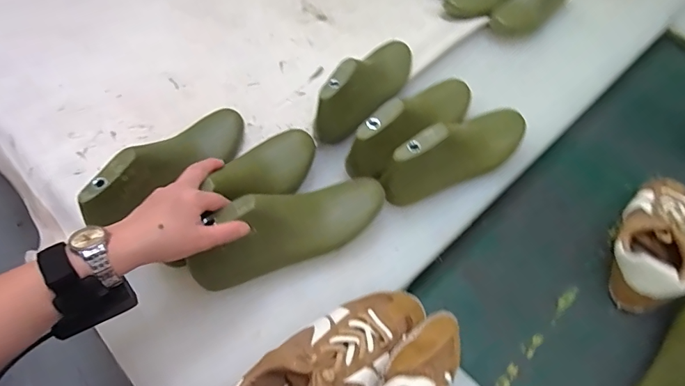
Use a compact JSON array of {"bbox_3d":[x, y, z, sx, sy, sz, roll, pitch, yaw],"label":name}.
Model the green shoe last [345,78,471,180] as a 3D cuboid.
[{"bbox_3d":[0.102,-0.101,0.601,0.066,0.079,0.240,37,60,25],"label":"green shoe last"}]

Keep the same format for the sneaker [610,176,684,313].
[{"bbox_3d":[0.408,0.052,0.571,0.083,0.066,0.217,27,56,19],"label":"sneaker"}]

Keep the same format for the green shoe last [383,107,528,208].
[{"bbox_3d":[0.157,-0.056,0.575,0.237,0.088,0.071,-32,58,-23],"label":"green shoe last"}]

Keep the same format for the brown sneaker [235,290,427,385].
[{"bbox_3d":[-0.008,0.164,0.413,0.218,0.074,0.084,-30,58,-22],"label":"brown sneaker"}]

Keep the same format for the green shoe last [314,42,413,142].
[{"bbox_3d":[0.047,-0.176,0.654,0.064,0.085,0.241,22,55,16],"label":"green shoe last"}]

